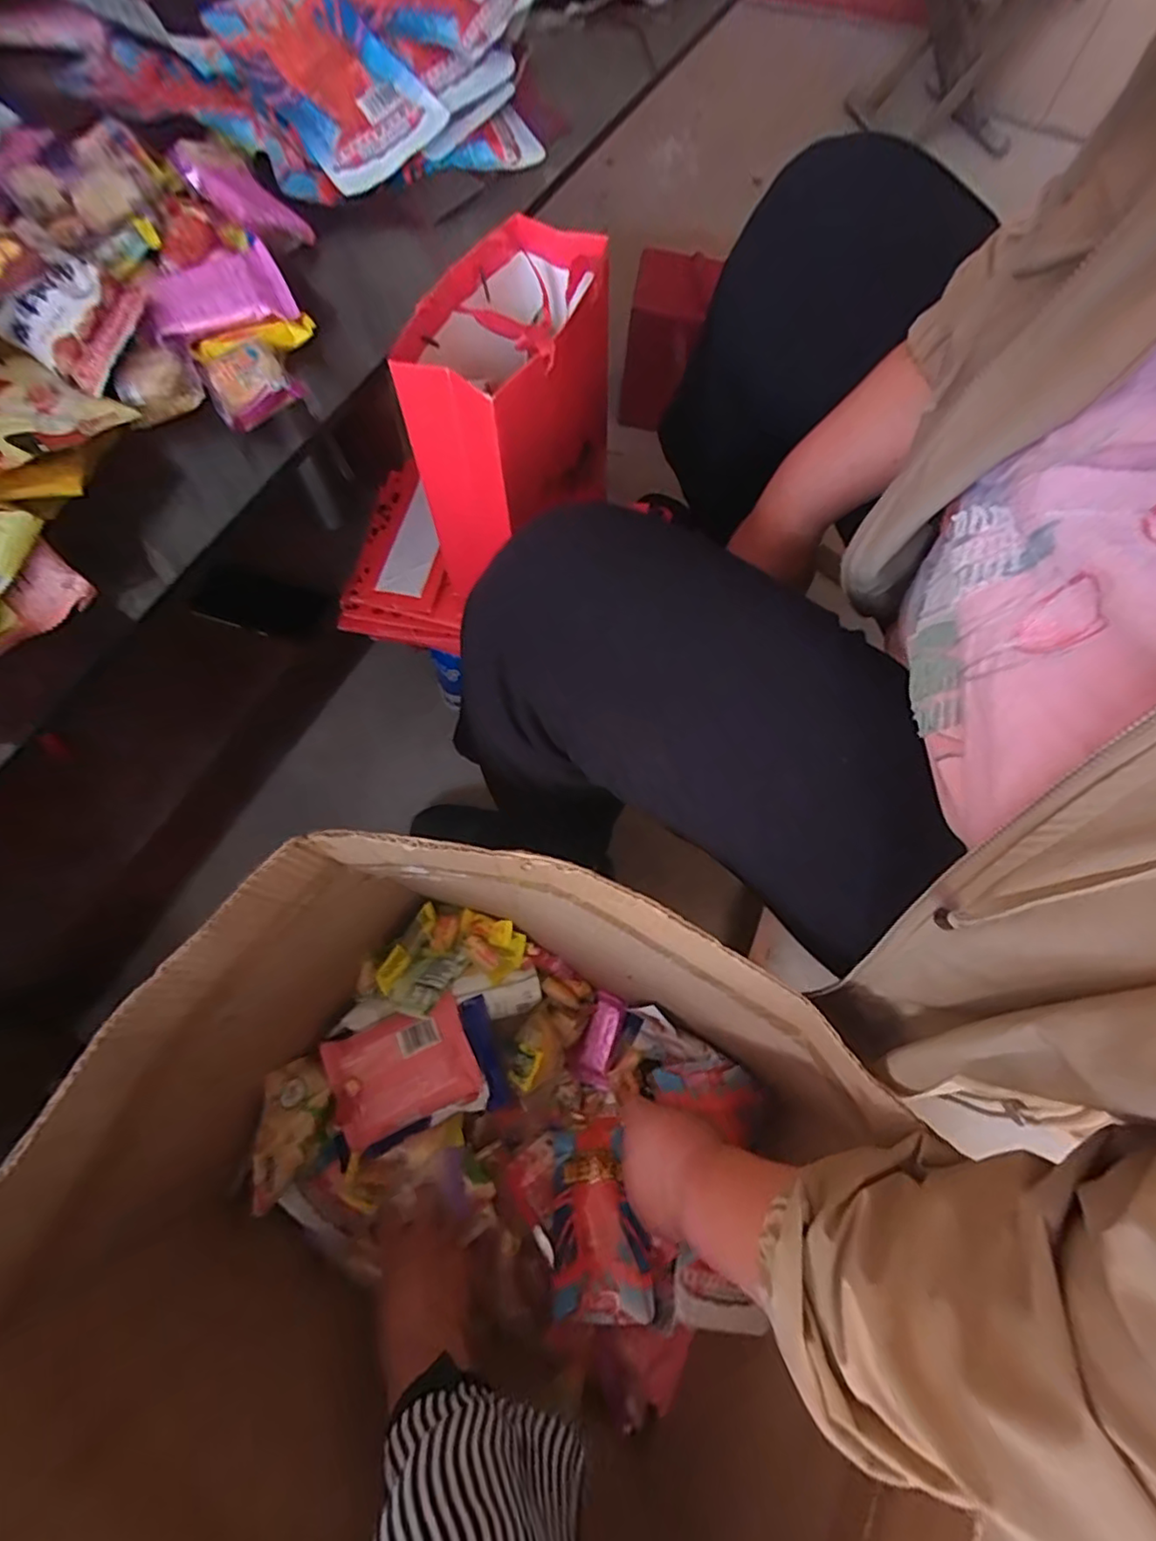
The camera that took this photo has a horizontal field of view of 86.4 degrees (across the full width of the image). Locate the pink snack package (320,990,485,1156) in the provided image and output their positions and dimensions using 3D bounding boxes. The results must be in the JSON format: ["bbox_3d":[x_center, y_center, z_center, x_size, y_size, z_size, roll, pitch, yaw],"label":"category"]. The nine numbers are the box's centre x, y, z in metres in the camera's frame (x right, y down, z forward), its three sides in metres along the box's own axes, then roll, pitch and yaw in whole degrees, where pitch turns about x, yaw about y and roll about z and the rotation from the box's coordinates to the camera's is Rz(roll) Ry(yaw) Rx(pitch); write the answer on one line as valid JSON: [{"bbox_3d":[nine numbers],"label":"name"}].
[{"bbox_3d":[-0.176,0.300,0.619,0.136,0.043,0.101,-21,73,-8],"label":"pink snack package"}]

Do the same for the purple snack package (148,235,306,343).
[{"bbox_3d":[-0.226,-0.300,0.387,0.084,0.017,0.041,-24,105,-10],"label":"purple snack package"}]

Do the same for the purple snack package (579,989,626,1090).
[{"bbox_3d":[0.027,0.300,0.688,0.035,0.018,0.096,15,71,4],"label":"purple snack package"}]

